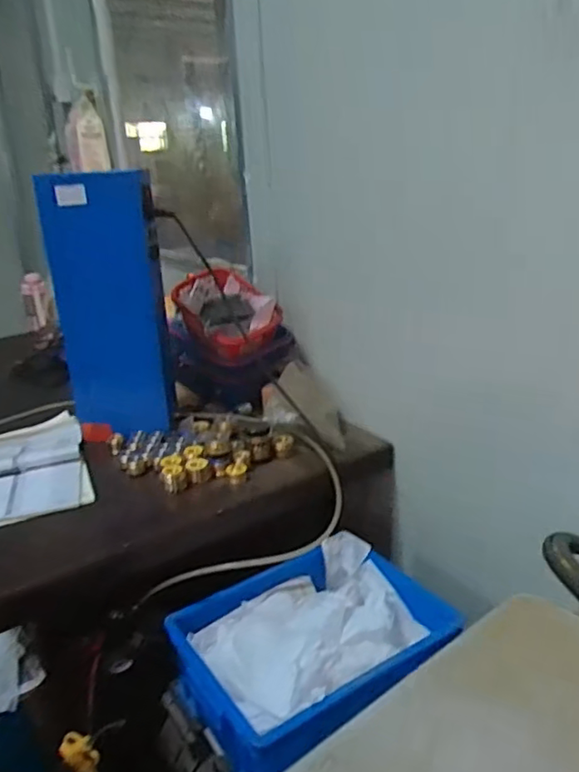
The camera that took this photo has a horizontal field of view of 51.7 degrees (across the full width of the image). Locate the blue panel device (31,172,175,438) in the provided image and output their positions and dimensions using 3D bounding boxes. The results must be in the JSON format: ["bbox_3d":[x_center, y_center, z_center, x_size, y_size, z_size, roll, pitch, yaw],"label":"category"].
[{"bbox_3d":[-0.328,-0.145,1.109,0.187,0.459,0.112,-9,22,-15],"label":"blue panel device"}]

